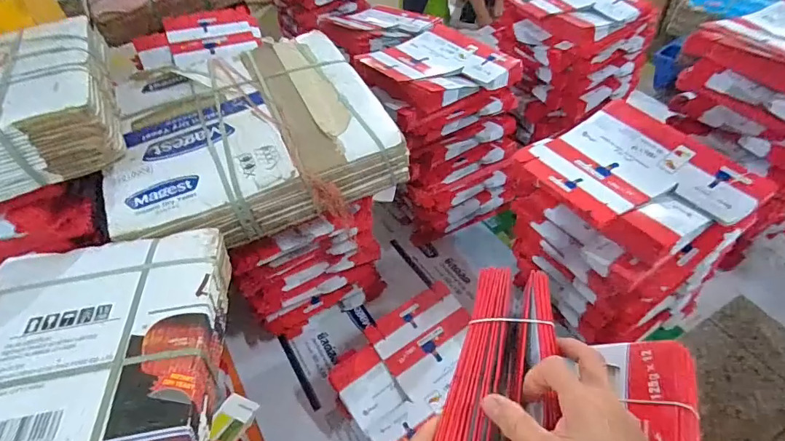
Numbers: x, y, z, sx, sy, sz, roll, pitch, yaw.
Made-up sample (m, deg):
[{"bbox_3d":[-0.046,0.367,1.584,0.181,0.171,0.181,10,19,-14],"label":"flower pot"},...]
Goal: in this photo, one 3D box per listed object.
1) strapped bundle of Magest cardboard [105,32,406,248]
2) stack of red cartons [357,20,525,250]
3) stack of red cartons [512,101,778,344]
[{"bbox_3d":[-0.292,-0.173,0.915,0.515,0.156,0.441,-23,49,-14],"label":"strapped bundle of Magest cardboard"},{"bbox_3d":[0.145,-0.257,1.330,0.347,0.458,0.360,-23,49,-14],"label":"stack of red cartons"},{"bbox_3d":[0.508,0.037,1.030,0.342,0.447,0.354,-23,49,-14],"label":"stack of red cartons"}]

